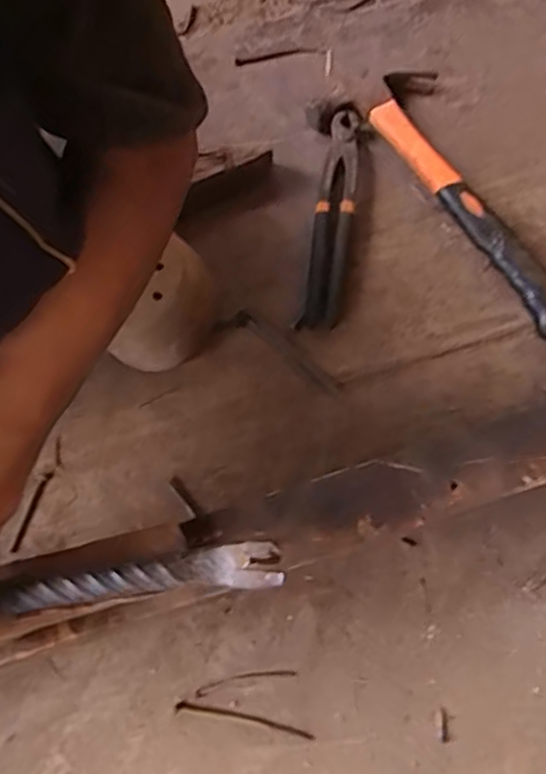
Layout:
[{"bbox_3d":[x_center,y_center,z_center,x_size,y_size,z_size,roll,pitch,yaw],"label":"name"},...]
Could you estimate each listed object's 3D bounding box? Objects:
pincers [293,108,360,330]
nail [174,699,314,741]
[{"bbox_3d":[0.057,-0.157,0.596,0.035,0.018,0.221,10,72,4],"label":"pincers"},{"bbox_3d":[-0.021,0.244,0.471,0.102,0.004,0.009,10,72,4],"label":"nail"}]

